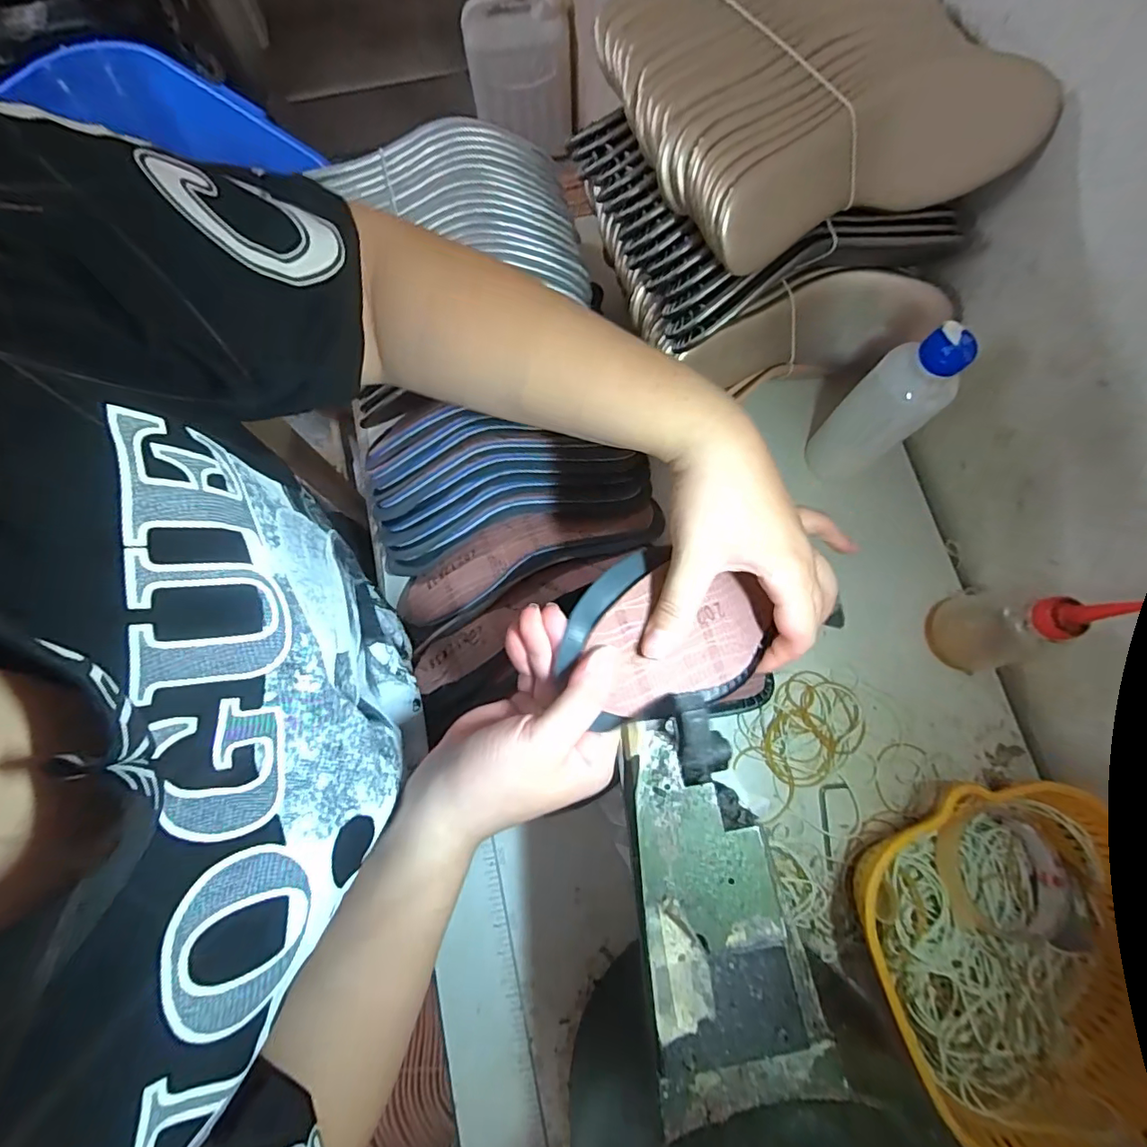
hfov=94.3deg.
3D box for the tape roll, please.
[{"bbox_3d":[0.301,0.217,0.376,0.086,0.026,0.089,0,76,-1],"label":"tape roll"}]

